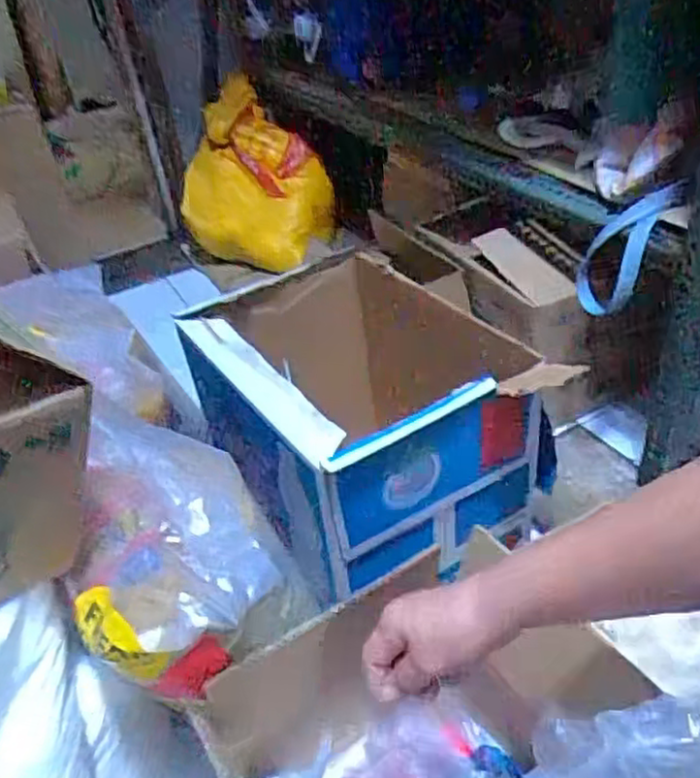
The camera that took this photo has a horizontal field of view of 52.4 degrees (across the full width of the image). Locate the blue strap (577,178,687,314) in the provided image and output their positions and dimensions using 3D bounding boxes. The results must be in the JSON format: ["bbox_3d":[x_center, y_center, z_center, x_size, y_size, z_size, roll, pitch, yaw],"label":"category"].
[{"bbox_3d":[0.359,-0.181,0.910,0.080,0.196,0.041,17,35,-11],"label":"blue strap"}]

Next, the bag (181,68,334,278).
[{"bbox_3d":[-0.224,-0.474,1.655,0.330,0.368,0.310,-14,37,-9],"label":"bag"}]

